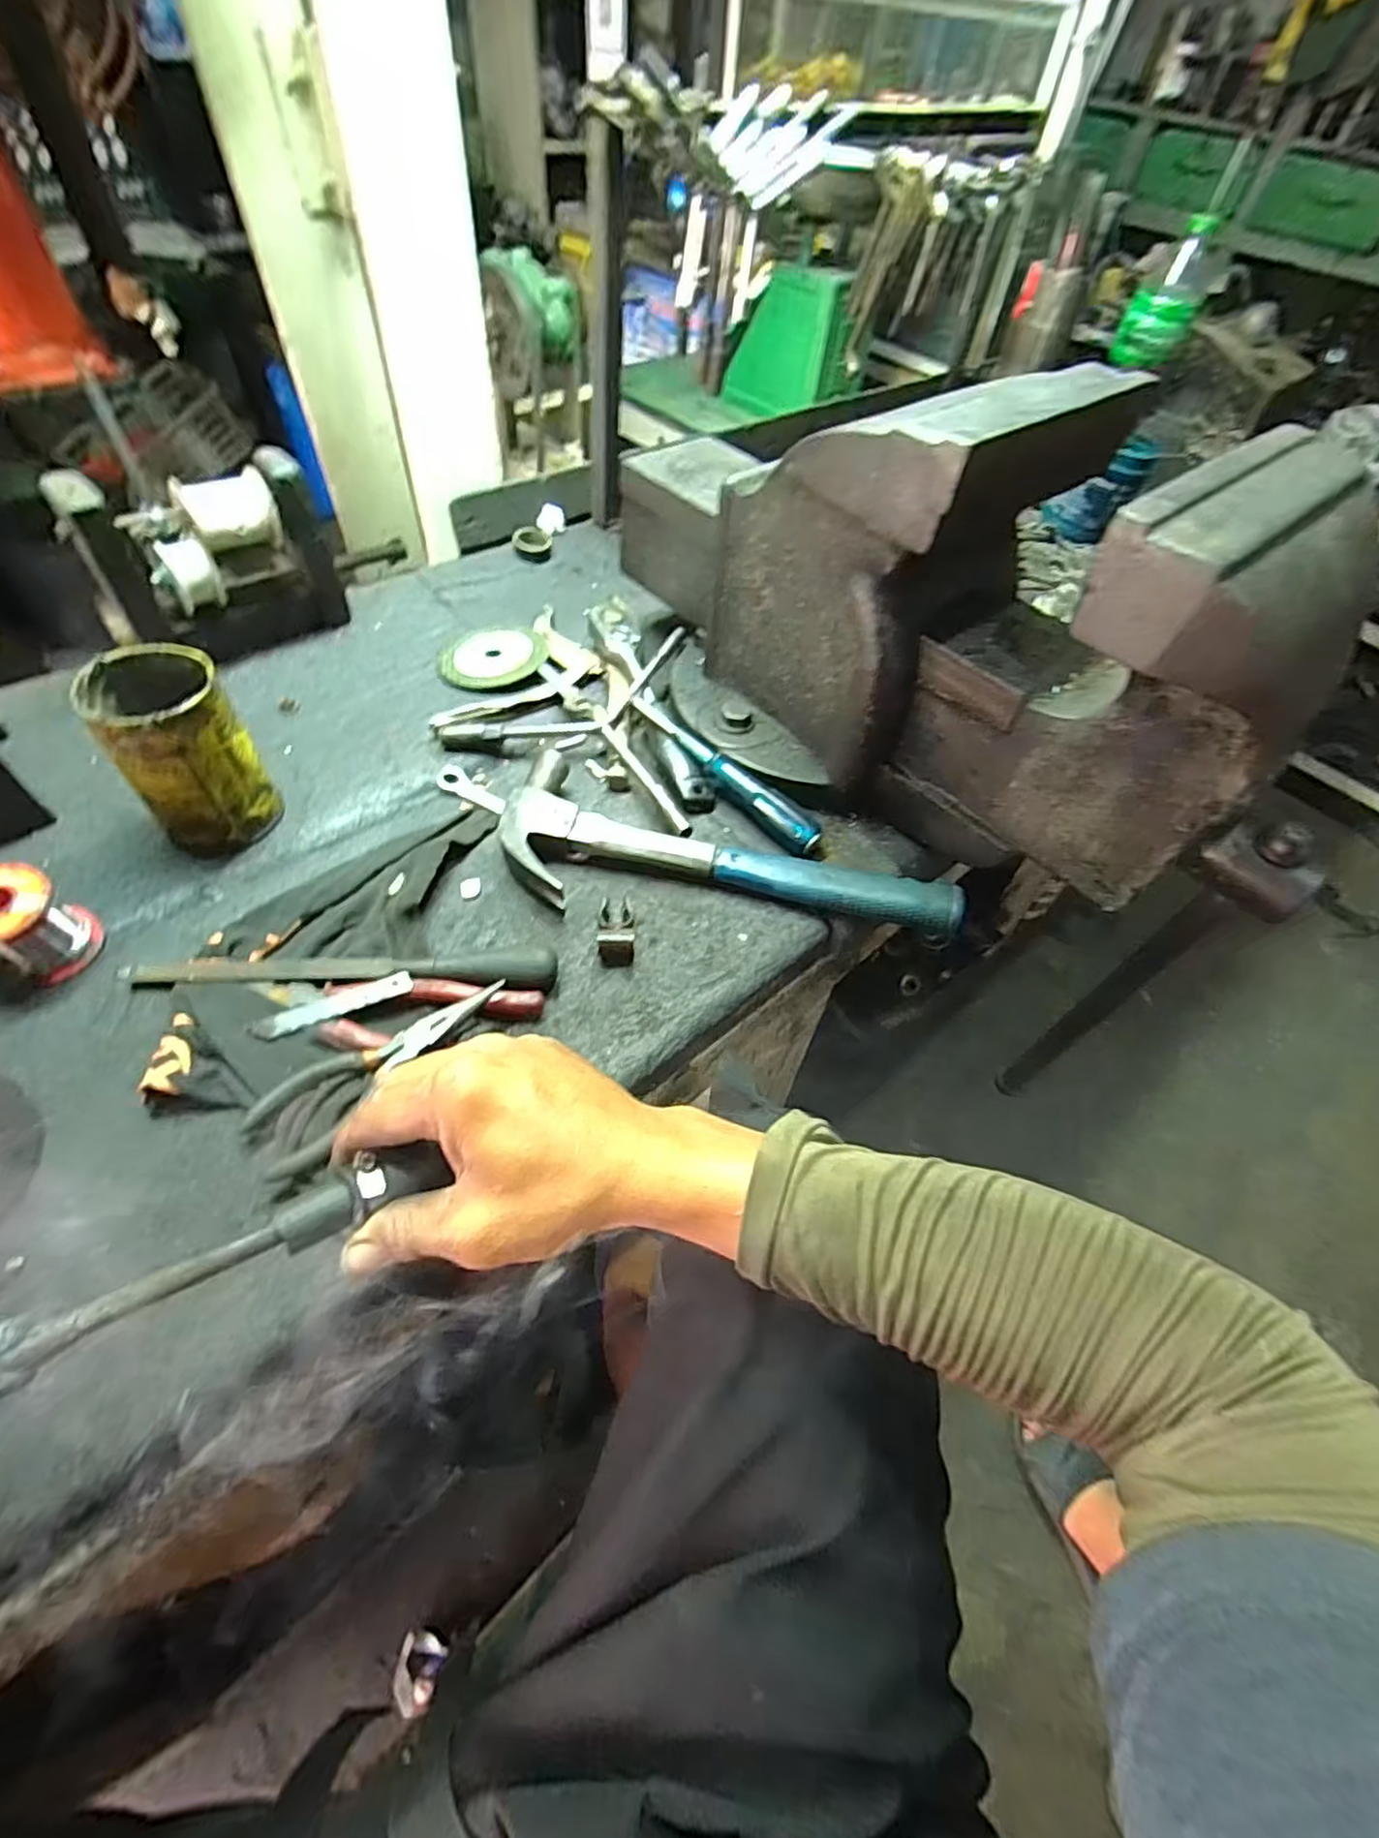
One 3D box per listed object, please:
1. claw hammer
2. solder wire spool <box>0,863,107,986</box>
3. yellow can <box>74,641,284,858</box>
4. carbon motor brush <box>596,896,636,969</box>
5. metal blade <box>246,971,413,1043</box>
[{"bbox_3d":[0.030,-0.044,0.491,0.318,0.033,0.119,8,54,1],"label":"claw hammer"},{"bbox_3d":[-0.389,0.003,0.398,0.043,0.060,0.051,29,57,15],"label":"solder wire spool"},{"bbox_3d":[-0.328,-0.108,0.446,0.076,0.113,0.077,-24,60,-21],"label":"yellow can"},{"bbox_3d":[-0.049,0.004,0.459,0.024,0.021,0.056,0,55,-5],"label":"carbon motor brush"},{"bbox_3d":[-0.212,0.052,0.406,0.089,0.006,0.016,-20,59,-19],"label":"metal blade"}]

